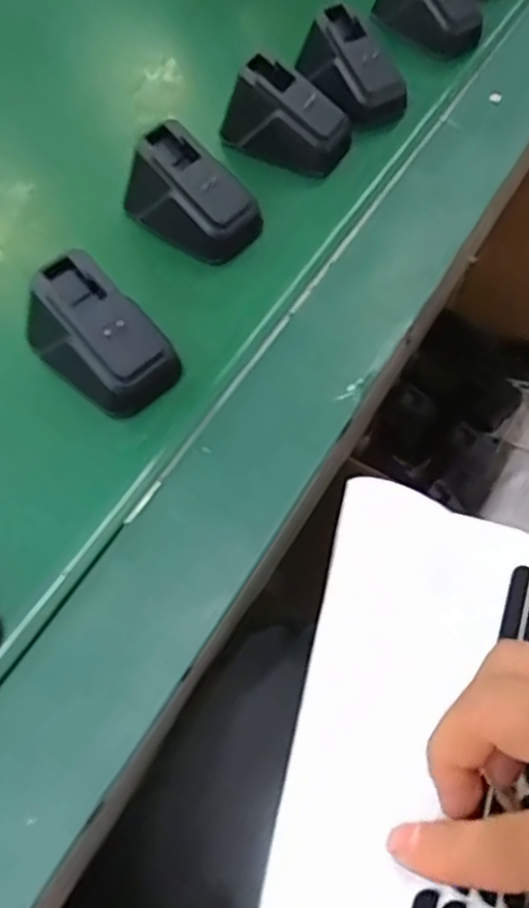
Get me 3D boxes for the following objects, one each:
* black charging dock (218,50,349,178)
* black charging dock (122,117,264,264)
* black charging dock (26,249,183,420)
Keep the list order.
[{"bbox_3d":[0.014,-0.190,0.396,0.068,0.037,0.043,26,62,13],"label":"black charging dock"},{"bbox_3d":[-0.036,-0.133,0.356,0.068,0.037,0.037,32,64,16],"label":"black charging dock"},{"bbox_3d":[-0.072,-0.051,0.309,0.064,0.038,0.040,36,65,17],"label":"black charging dock"}]

